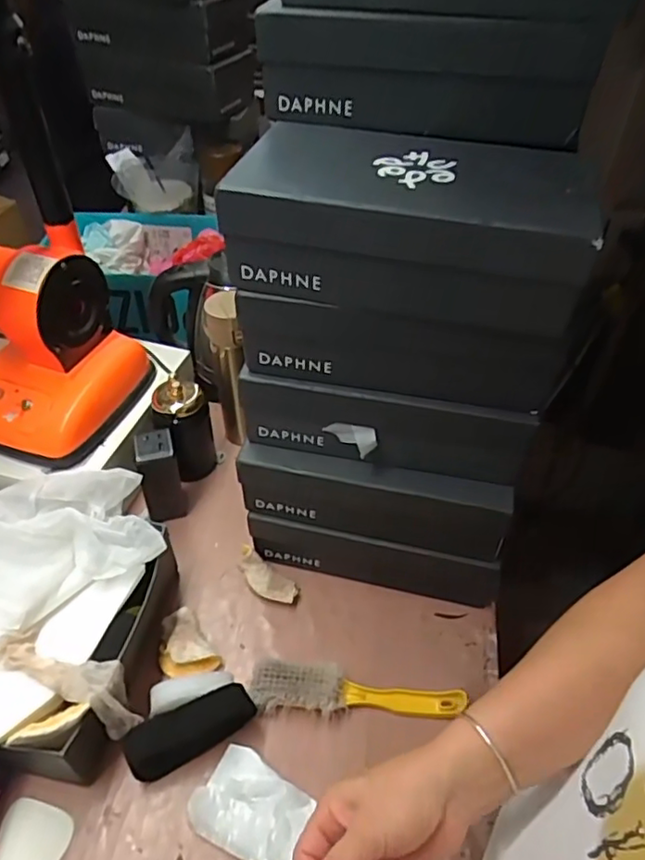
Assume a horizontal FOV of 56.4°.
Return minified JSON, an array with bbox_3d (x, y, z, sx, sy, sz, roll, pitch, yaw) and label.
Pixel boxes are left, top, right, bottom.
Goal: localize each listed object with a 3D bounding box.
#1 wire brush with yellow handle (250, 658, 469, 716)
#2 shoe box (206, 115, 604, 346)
[{"bbox_3d":[0.038,0.281,0.653,0.225,0.034,0.047,2,46,1],"label":"wire brush with yellow handle"},{"bbox_3d":[0.075,-0.186,0.537,0.286,0.094,0.161,10,46,8],"label":"shoe box"}]

